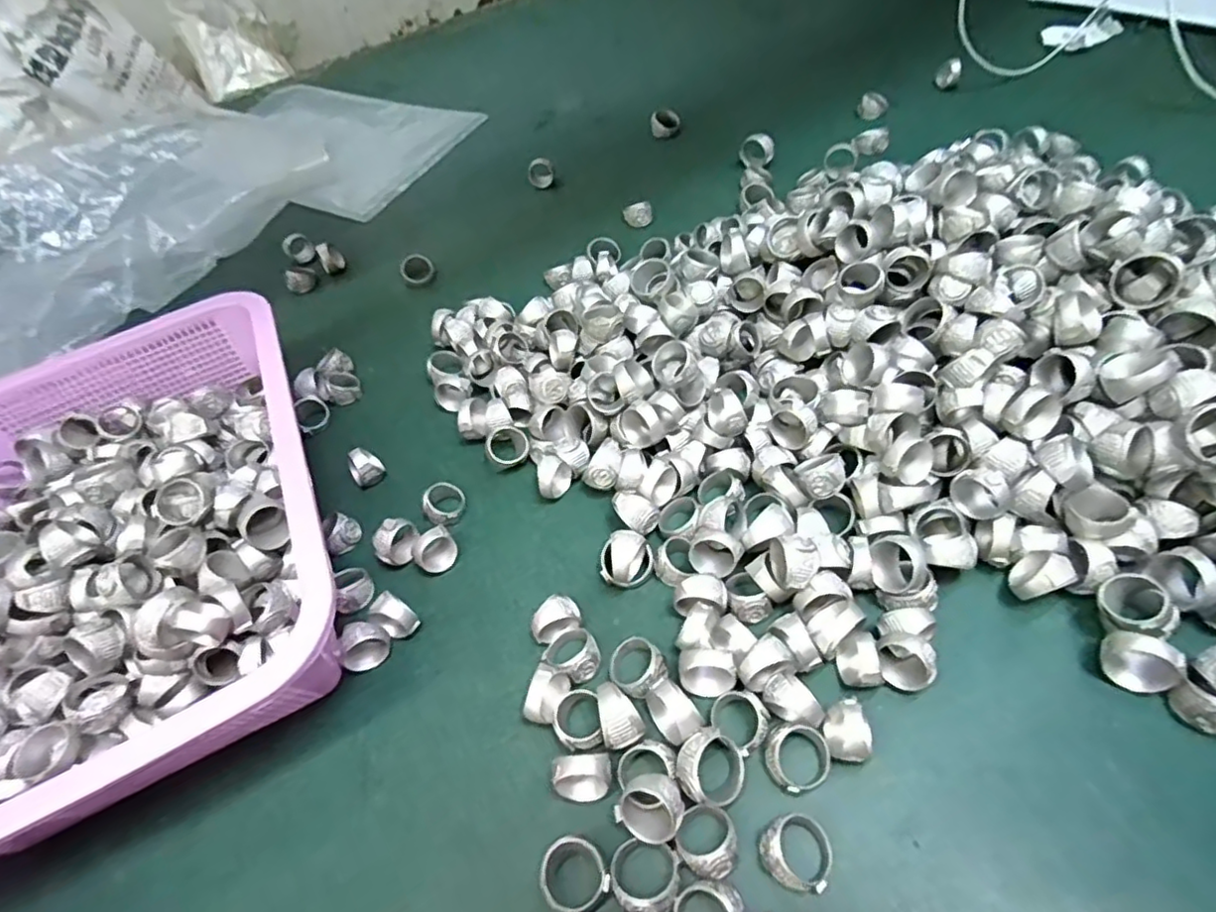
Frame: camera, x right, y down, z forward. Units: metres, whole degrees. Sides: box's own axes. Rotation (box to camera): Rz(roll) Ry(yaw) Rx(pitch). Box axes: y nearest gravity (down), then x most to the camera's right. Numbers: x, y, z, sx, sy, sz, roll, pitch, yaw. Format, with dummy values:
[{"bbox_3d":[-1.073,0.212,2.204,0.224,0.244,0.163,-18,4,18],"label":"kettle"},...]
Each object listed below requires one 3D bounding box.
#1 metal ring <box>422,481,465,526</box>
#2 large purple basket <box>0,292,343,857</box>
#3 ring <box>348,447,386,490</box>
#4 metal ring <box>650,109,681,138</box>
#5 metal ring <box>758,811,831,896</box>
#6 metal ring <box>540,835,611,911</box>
[{"bbox_3d":[-0.098,0.028,0.379,0.024,0.013,0.023,-5,52,6],"label":"metal ring"},{"bbox_3d":[-0.272,0.040,0.356,0.231,0.073,0.294,-29,53,-12],"label":"large purple basket"},{"bbox_3d":[-0.156,0.006,0.405,0.020,0.025,0.021,-31,54,-14],"label":"ring"},{"bbox_3d":[0.059,-0.341,0.648,0.028,0.021,0.028,-5,52,6],"label":"metal ring"},{"bbox_3d":[0.074,0.152,0.246,0.026,0.014,0.026,9,54,16],"label":"metal ring"},{"bbox_3d":[-0.013,0.166,0.251,0.025,0.018,0.025,-5,52,6],"label":"metal ring"}]

